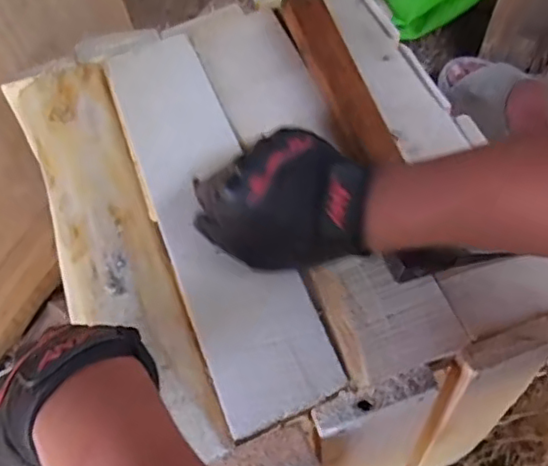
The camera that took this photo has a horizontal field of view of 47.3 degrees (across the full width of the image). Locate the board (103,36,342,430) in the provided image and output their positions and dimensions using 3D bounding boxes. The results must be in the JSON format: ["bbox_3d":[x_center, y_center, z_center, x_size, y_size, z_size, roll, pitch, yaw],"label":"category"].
[{"bbox_3d":[-0.055,-0.026,0.527,0.090,0.011,0.376,-19,61,-8],"label":"board"}]

